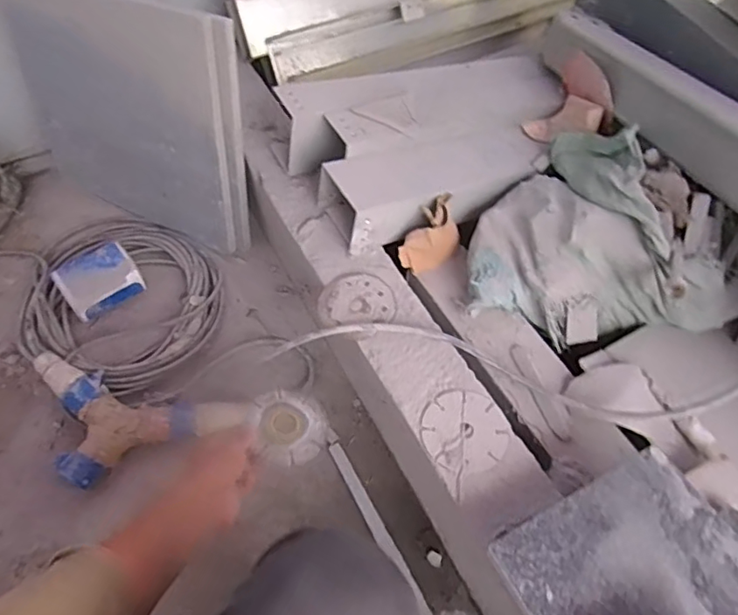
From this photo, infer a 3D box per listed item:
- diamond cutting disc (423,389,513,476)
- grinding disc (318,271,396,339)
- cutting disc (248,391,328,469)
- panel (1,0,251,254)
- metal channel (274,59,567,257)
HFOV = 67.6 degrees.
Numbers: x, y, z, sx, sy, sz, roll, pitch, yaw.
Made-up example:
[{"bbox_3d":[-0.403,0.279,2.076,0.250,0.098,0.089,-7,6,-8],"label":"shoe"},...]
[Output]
[{"bbox_3d":[0.115,0.145,0.656,0.102,0.004,0.101,-1,54,1],"label":"diamond cutting disc"},{"bbox_3d":[-0.015,-0.006,0.764,0.099,0.012,0.099,-1,54,1],"label":"grinding disc"},{"bbox_3d":[-0.095,0.143,0.667,0.098,0.017,0.083,37,51,13],"label":"cutting disc"},{"bbox_3d":[-0.444,-0.350,0.993,0.522,0.414,0.052,23,42,19],"label":"panel"},{"bbox_3d":[0.135,-0.292,0.894,0.502,0.113,0.264,-24,57,-15],"label":"metal channel"}]

